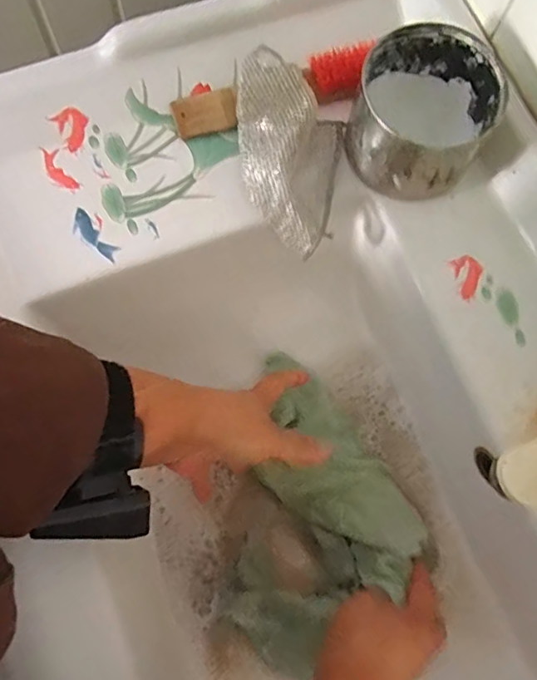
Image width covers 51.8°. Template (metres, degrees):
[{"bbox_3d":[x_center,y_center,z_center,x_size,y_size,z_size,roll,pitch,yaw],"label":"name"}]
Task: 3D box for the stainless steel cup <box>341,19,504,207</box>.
[{"bbox_3d":[0.113,-0.167,0.413,0.092,0.069,0.101,1,74,-2],"label":"stainless steel cup"}]

